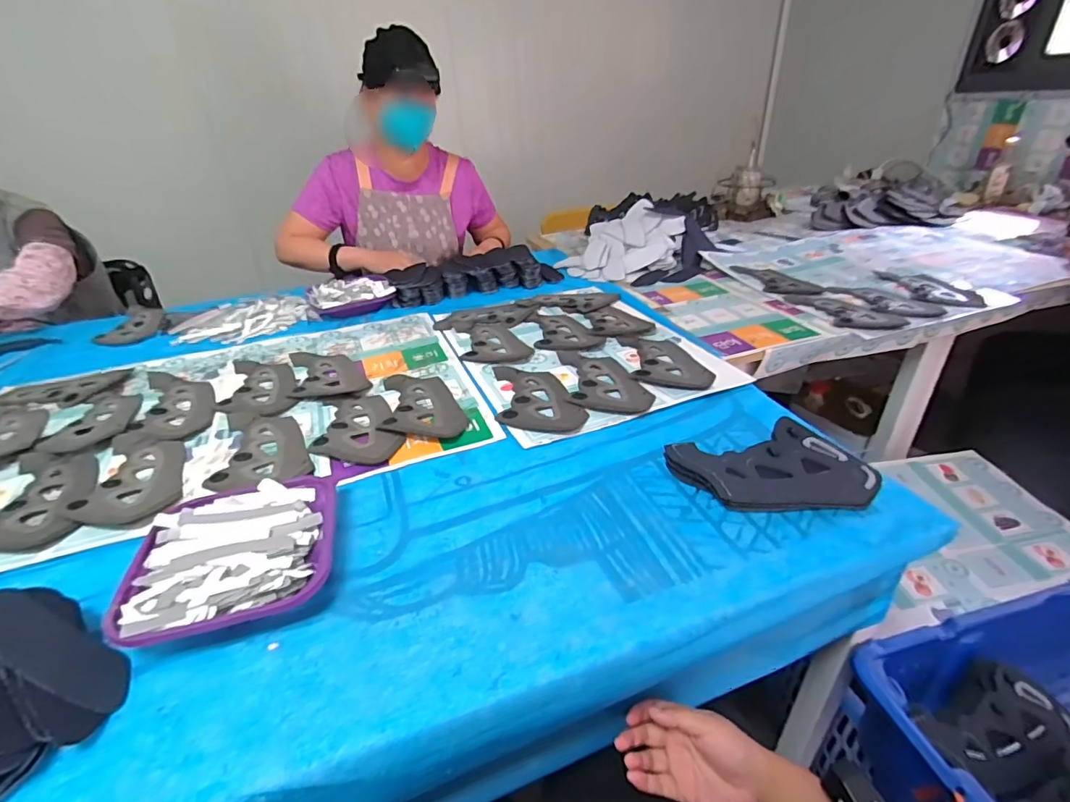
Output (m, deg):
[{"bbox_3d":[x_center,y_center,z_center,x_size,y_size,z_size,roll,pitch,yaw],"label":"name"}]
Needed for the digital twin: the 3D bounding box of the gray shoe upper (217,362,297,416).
[{"bbox_3d":[-0.443,-0.029,0.828,0.108,0.005,0.204,-12,32,-14],"label":"gray shoe upper"}]

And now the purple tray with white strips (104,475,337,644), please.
[{"bbox_3d":[-0.286,0.150,0.497,0.176,0.049,0.161,-13,33,-16],"label":"purple tray with white strips"}]

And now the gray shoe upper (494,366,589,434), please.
[{"bbox_3d":[0.005,-0.009,0.761,0.122,0.006,0.187,-4,31,-2],"label":"gray shoe upper"}]

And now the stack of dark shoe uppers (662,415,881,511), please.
[{"bbox_3d":[0.265,0.073,0.576,0.214,0.034,0.102,-2,31,1],"label":"stack of dark shoe uppers"}]

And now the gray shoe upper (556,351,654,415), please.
[{"bbox_3d":[0.107,-0.034,0.794,0.122,0.007,0.192,-3,31,0],"label":"gray shoe upper"}]

